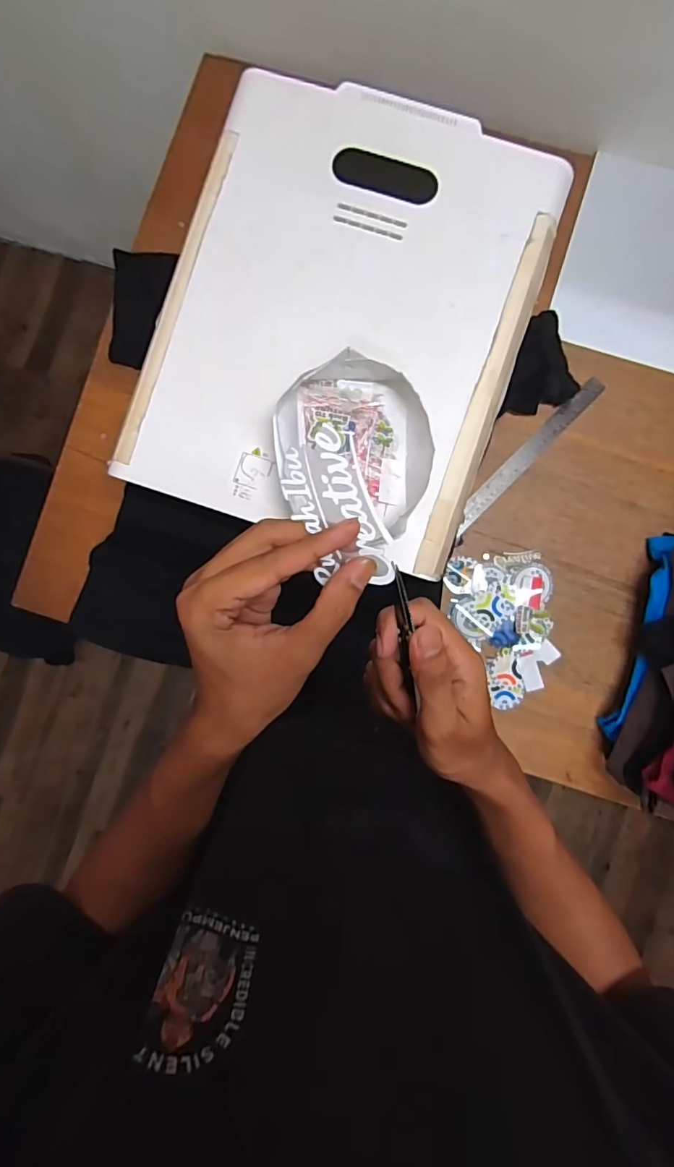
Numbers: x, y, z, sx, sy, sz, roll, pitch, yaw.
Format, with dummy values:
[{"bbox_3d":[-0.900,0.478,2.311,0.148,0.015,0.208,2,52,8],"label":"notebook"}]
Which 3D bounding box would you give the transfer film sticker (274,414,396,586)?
[{"bbox_3d":[-0.001,-0.038,0.261,0.043,0.006,0.088,-17,109,4],"label":"transfer film sticker"}]

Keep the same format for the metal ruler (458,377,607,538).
[{"bbox_3d":[0.275,-0.186,0.721,0.029,0.005,0.294,44,89,4],"label":"metal ruler"}]

